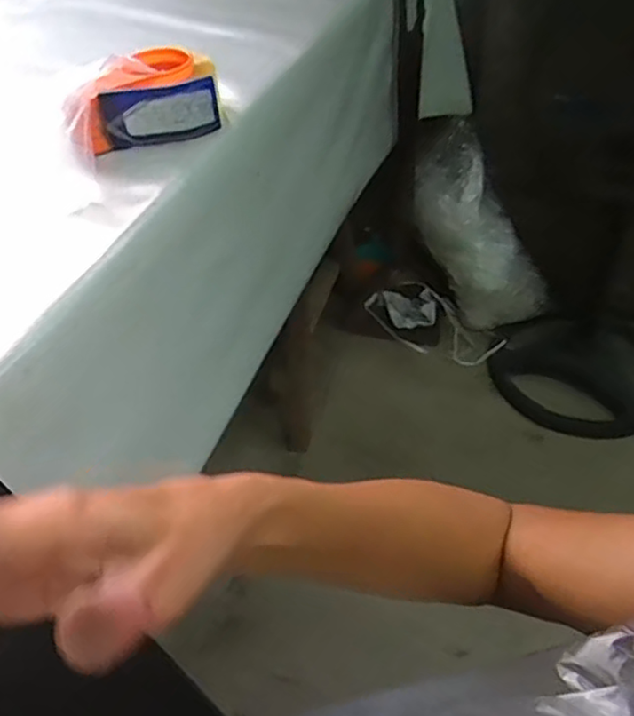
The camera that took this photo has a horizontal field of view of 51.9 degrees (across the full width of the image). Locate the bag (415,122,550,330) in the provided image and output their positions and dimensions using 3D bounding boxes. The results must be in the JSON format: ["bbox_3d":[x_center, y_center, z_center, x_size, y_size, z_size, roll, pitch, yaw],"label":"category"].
[{"bbox_3d":[0.361,-0.287,1.533,0.151,0.477,0.169,-35,15,-30],"label":"bag"}]

